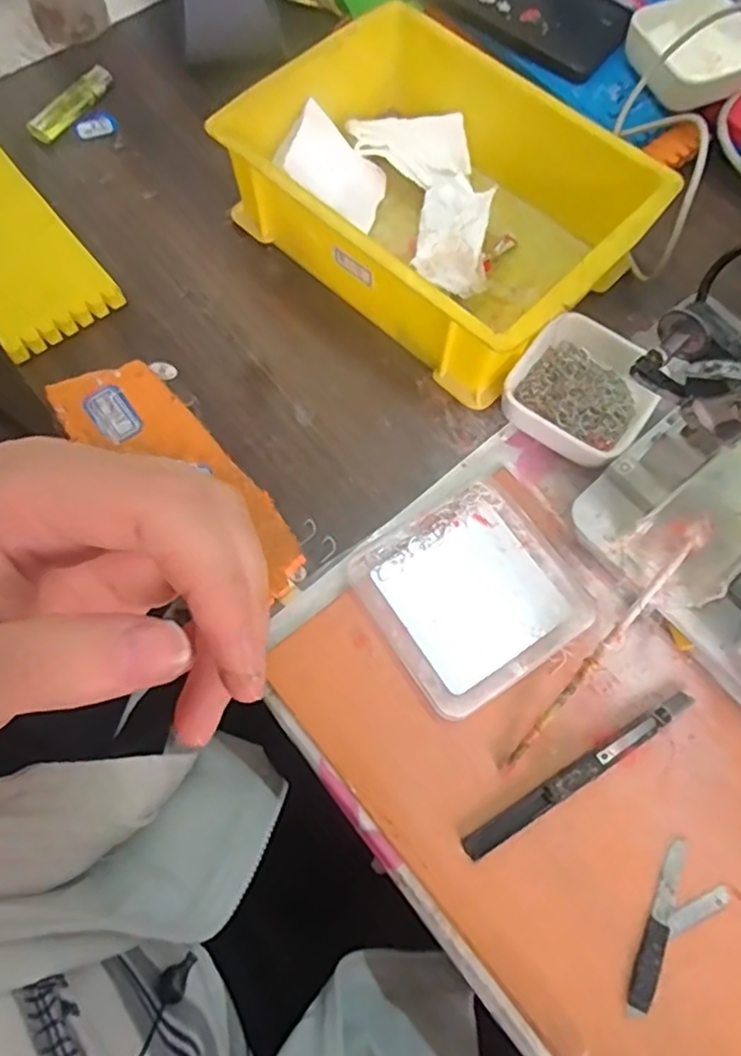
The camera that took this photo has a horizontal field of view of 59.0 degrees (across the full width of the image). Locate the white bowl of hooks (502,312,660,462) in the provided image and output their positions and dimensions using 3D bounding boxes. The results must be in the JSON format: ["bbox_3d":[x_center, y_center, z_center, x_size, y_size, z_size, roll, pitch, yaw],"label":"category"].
[{"bbox_3d":[0.132,-0.086,0.400,0.079,0.022,0.090,35,72,11],"label":"white bowl of hooks"}]

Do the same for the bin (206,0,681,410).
[{"bbox_3d":[0.044,-0.219,0.428,0.183,0.063,0.248,-42,76,-15],"label":"bin"}]

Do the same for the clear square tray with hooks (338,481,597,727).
[{"bbox_3d":[0.057,0.036,0.370,0.109,0.008,0.105,-32,73,-13],"label":"clear square tray with hooks"}]

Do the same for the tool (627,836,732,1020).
[{"bbox_3d":[0.145,0.194,0.312,0.031,0.007,0.078,32,72,10],"label":"tool"}]

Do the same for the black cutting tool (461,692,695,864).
[{"bbox_3d":[0.109,0.124,0.333,0.143,0.006,0.012,-29,73,-12],"label":"black cutting tool"}]

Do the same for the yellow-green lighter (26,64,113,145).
[{"bbox_3d":[-0.229,-0.328,0.504,0.019,0.015,0.080,36,73,11],"label":"yellow-green lighter"}]

